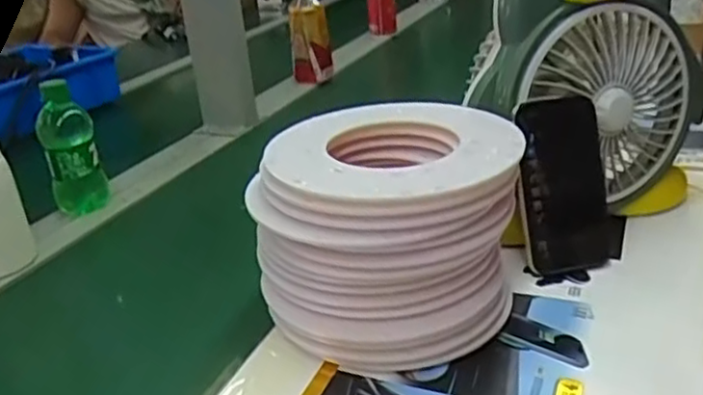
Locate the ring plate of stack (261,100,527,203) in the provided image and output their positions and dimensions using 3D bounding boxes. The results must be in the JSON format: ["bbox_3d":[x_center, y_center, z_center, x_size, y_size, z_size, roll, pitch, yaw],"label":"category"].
[{"bbox_3d":[0.030,-0.039,0.503,0.186,0.014,0.173,-4,24,2],"label":"ring plate of stack"}]

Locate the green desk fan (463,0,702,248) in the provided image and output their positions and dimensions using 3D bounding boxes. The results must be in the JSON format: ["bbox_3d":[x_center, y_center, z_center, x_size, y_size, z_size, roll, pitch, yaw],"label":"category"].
[{"bbox_3d":[0.224,-0.107,0.627,0.247,0.286,0.109,-12,25,-15],"label":"green desk fan"}]

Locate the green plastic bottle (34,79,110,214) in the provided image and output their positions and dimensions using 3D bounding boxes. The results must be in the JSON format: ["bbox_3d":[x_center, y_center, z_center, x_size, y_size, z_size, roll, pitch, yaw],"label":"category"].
[{"bbox_3d":[-0.329,-0.052,0.789,0.062,0.151,0.049,-15,26,-22],"label":"green plastic bottle"}]

